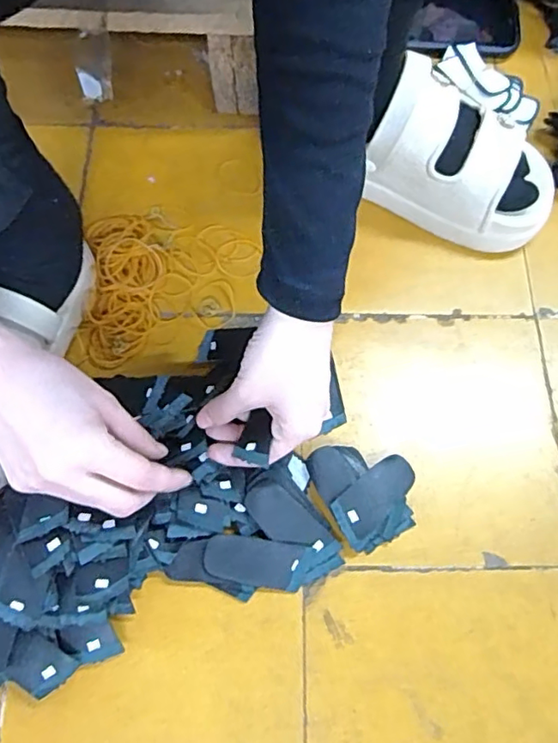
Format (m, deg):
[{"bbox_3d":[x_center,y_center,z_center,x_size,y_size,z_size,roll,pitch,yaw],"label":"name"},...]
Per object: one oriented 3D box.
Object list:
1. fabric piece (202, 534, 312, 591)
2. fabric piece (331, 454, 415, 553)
[{"bbox_3d":[-0.017,0.135,0.401,0.072,0.004,0.032,9,83,0],"label":"fabric piece"},{"bbox_3d":[0.069,0.092,0.418,0.036,0.005,0.074,43,68,9],"label":"fabric piece"}]

